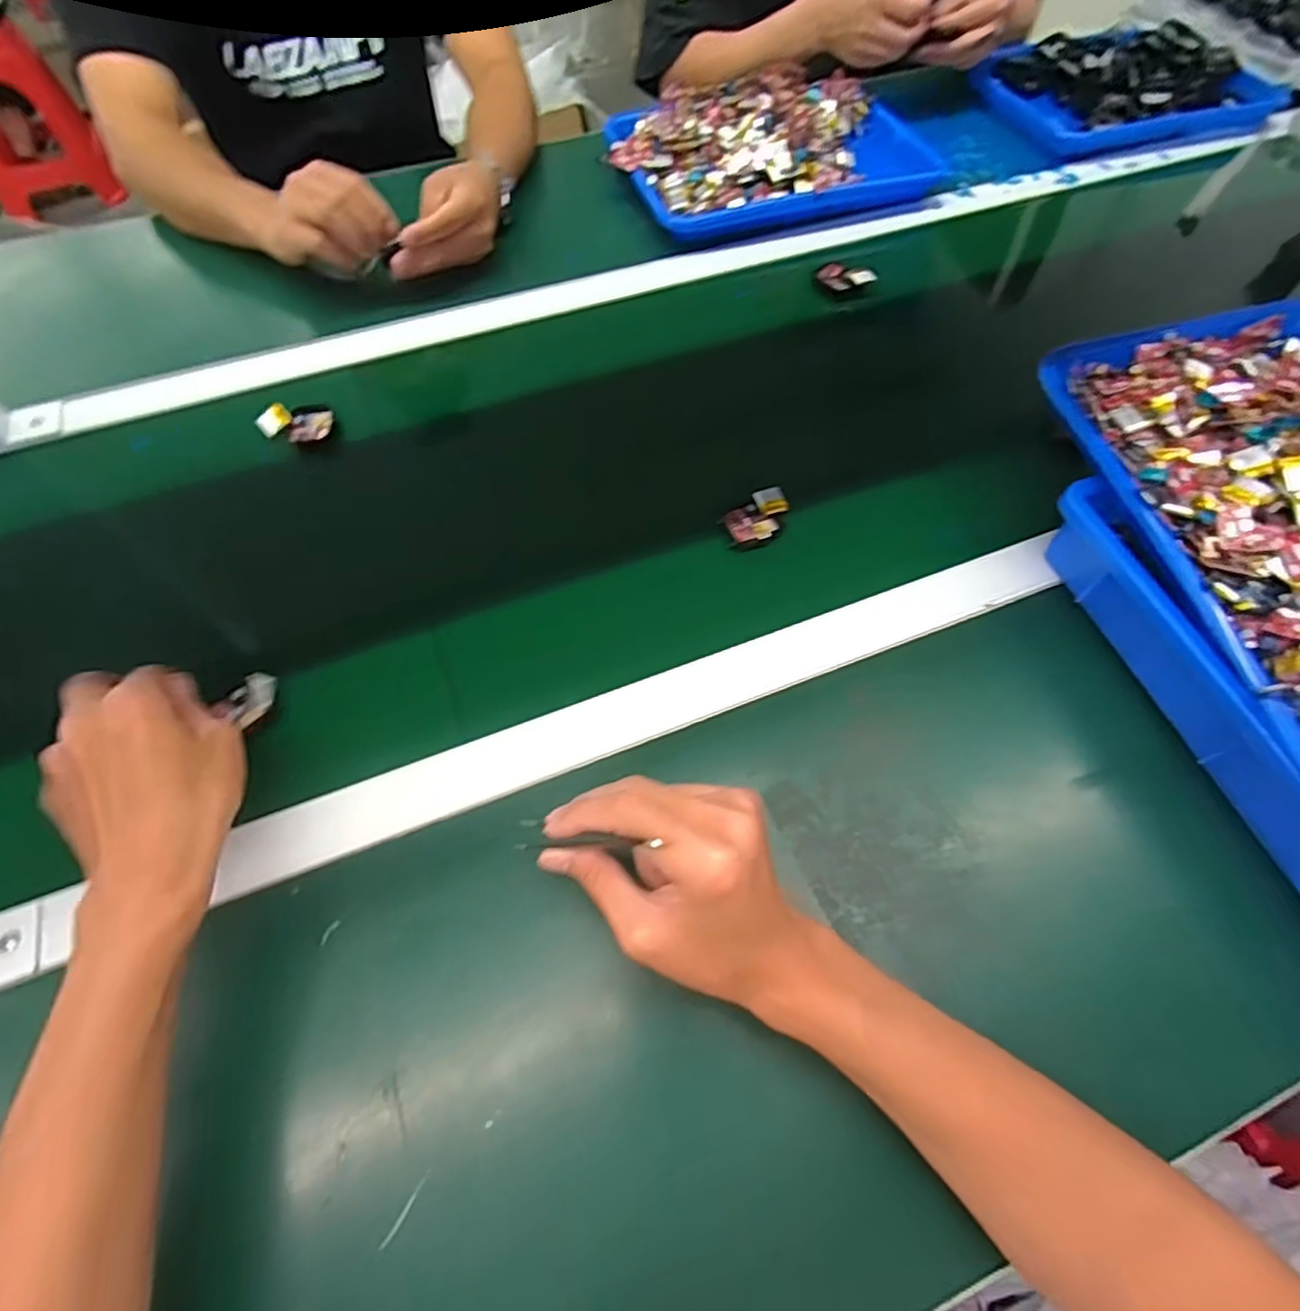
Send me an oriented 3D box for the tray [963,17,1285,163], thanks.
[{"bbox_3d":[0.585,-0.711,0.800,0.329,0.035,0.237,-19,61,-12],"label":"tray"}]

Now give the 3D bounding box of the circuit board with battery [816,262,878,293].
[{"bbox_3d":[0.196,-0.379,0.648,0.055,0.015,0.027,28,63,15],"label":"circuit board with battery"}]

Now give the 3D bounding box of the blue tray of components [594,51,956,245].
[{"bbox_3d":[0.140,-0.581,0.734,0.358,0.067,0.242,-15,61,-9],"label":"blue tray of components"}]

